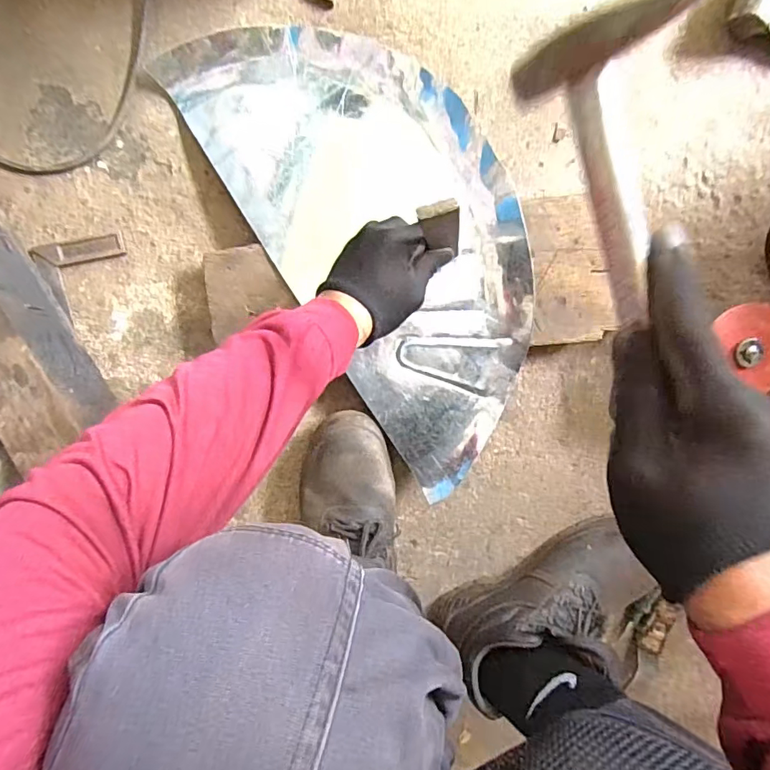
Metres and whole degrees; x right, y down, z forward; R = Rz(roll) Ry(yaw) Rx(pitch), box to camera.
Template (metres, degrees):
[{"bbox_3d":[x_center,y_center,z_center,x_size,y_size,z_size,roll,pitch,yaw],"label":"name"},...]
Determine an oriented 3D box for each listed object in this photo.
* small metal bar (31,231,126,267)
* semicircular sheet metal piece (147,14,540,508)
[{"bbox_3d":[-0.360,-0.158,0.573,0.103,0.004,0.026,-11,99,2],"label":"small metal bar"},{"bbox_3d":[0.005,-0.168,0.535,0.250,0.054,0.542,-33,98,5],"label":"semicircular sheet metal piece"}]

